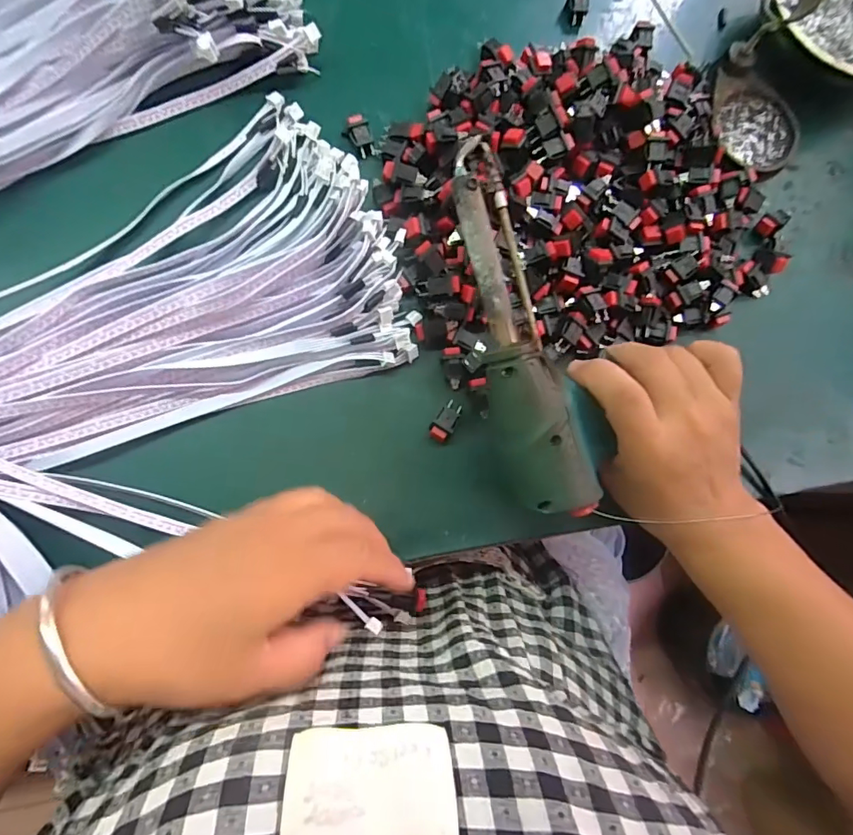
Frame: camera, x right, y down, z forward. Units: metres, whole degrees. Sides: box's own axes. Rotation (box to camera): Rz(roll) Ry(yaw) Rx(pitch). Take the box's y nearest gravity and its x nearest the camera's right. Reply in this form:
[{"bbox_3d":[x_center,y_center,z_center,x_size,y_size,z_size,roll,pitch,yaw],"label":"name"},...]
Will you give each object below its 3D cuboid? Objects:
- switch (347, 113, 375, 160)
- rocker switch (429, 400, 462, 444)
[{"bbox_3d":[-0.042,-0.182,0.322,0.014,0.013,0.022,-14,84,-7],"label":"switch"},{"bbox_3d":[0.012,0.003,0.302,0.013,0.010,0.026,34,81,-1],"label":"rocker switch"}]

